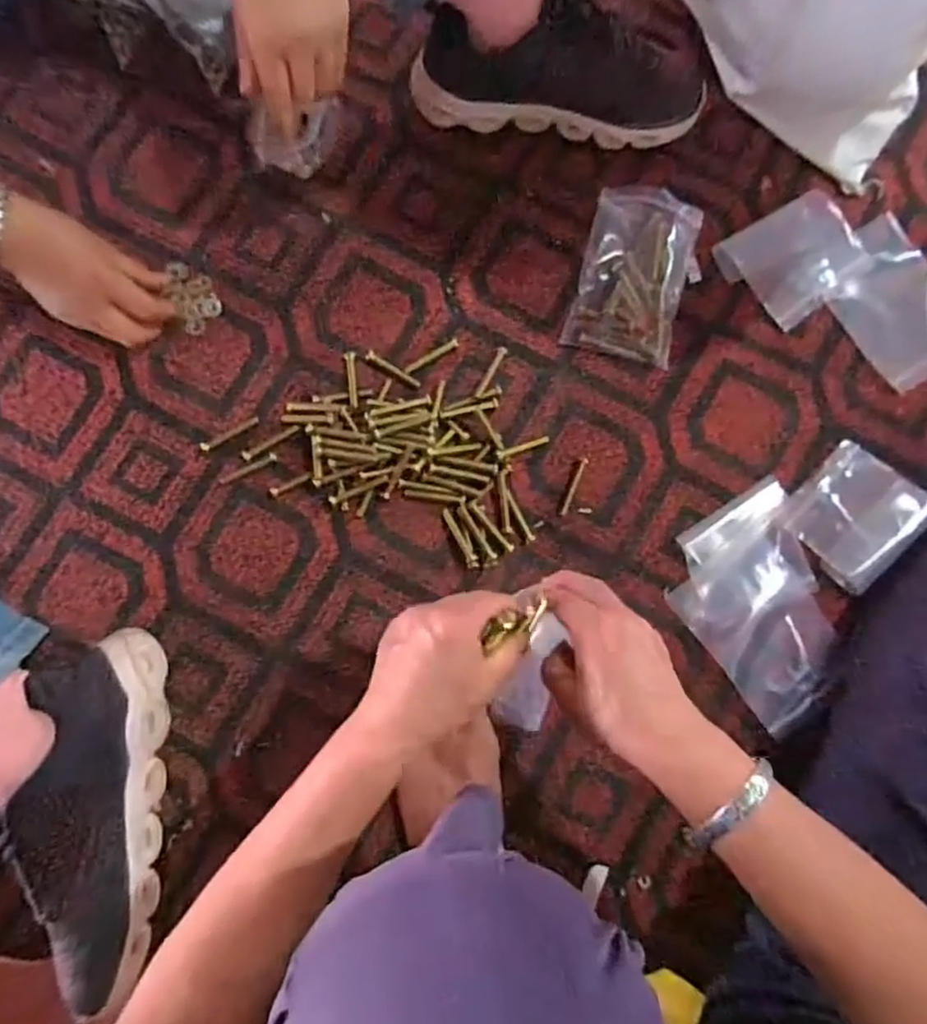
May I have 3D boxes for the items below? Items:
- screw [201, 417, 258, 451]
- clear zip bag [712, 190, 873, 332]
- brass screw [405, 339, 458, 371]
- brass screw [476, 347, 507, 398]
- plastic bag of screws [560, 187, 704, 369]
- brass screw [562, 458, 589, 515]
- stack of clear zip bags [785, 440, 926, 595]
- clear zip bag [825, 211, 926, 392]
[{"bbox_3d":[-0.204,-0.069,0.568,0.053,0.004,0.008,-30,85,-5],"label":"screw"},{"bbox_3d":[0.300,-0.235,0.587,0.108,0.018,0.096,-40,85,-5],"label":"clear zip bag"},{"bbox_3d":[-0.027,-0.137,0.572,0.053,0.005,0.009,-33,85,-5],"label":"brass screw"},{"bbox_3d":[0.025,-0.124,0.575,0.008,0.005,0.053,25,83,2],"label":"brass screw"},{"bbox_3d":[0.156,-0.214,0.585,0.097,0.022,0.148,15,83,1],"label":"plastic bag of screws"},{"bbox_3d":[0.098,-0.023,0.572,0.006,0.004,0.053,22,83,2],"label":"brass screw"},{"bbox_3d":[0.340,0.003,0.561,0.107,0.025,0.093,-44,86,-6],"label":"stack of clear zip bags"},{"bbox_3d":[0.394,-0.193,0.589,0.095,0.018,0.144,-30,85,-5],"label":"clear zip bag"}]

